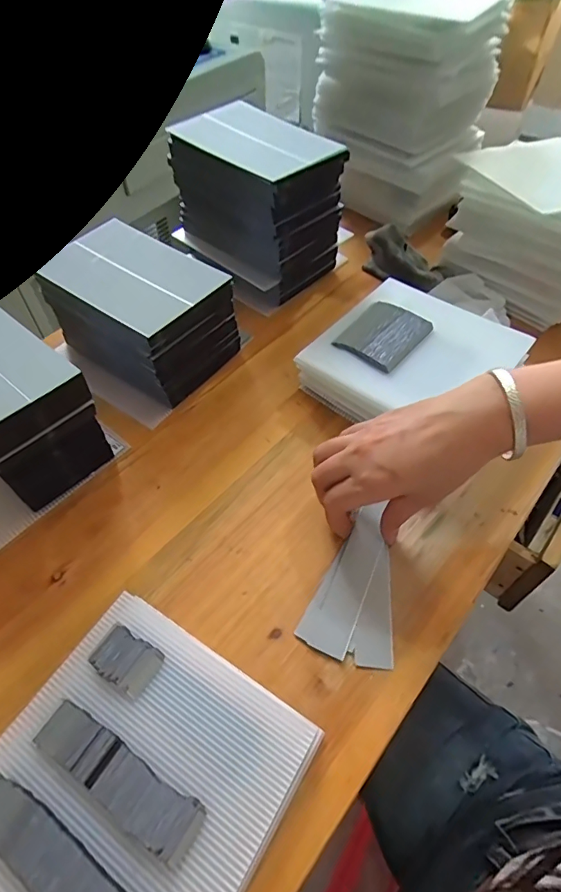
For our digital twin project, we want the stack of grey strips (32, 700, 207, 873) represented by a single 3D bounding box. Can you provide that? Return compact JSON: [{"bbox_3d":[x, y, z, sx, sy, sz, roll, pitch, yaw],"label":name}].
[{"bbox_3d":[-0.093,0.186,0.266,0.107,0.009,0.028,26,57,18],"label":"stack of grey strips"}]

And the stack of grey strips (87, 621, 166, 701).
[{"bbox_3d":[-0.100,0.138,0.306,0.043,0.004,0.030,27,57,18],"label":"stack of grey strips"}]

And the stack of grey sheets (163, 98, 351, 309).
[{"bbox_3d":[-0.021,-0.269,0.541,0.155,0.150,0.121,38,61,25],"label":"stack of grey sheets"}]

